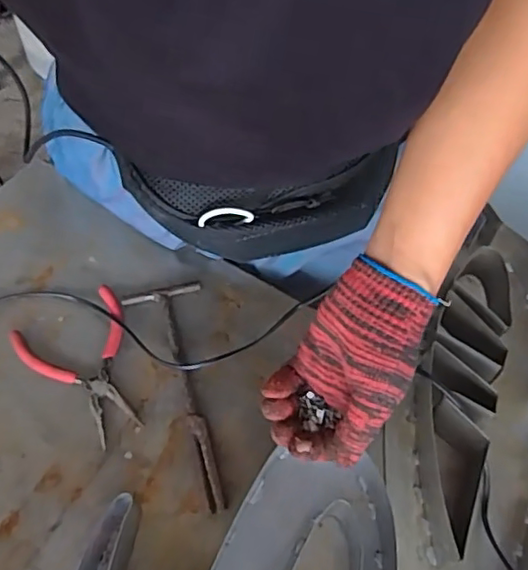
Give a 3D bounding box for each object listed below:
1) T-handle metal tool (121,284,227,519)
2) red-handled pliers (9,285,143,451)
[{"bbox_3d":[-0.066,0.094,0.546,0.070,0.011,0.222,-15,60,-14],"label":"T-handle metal tool"},{"bbox_3d":[-0.160,0.074,0.553,0.102,0.010,0.146,-29,64,-21],"label":"red-handled pliers"}]

